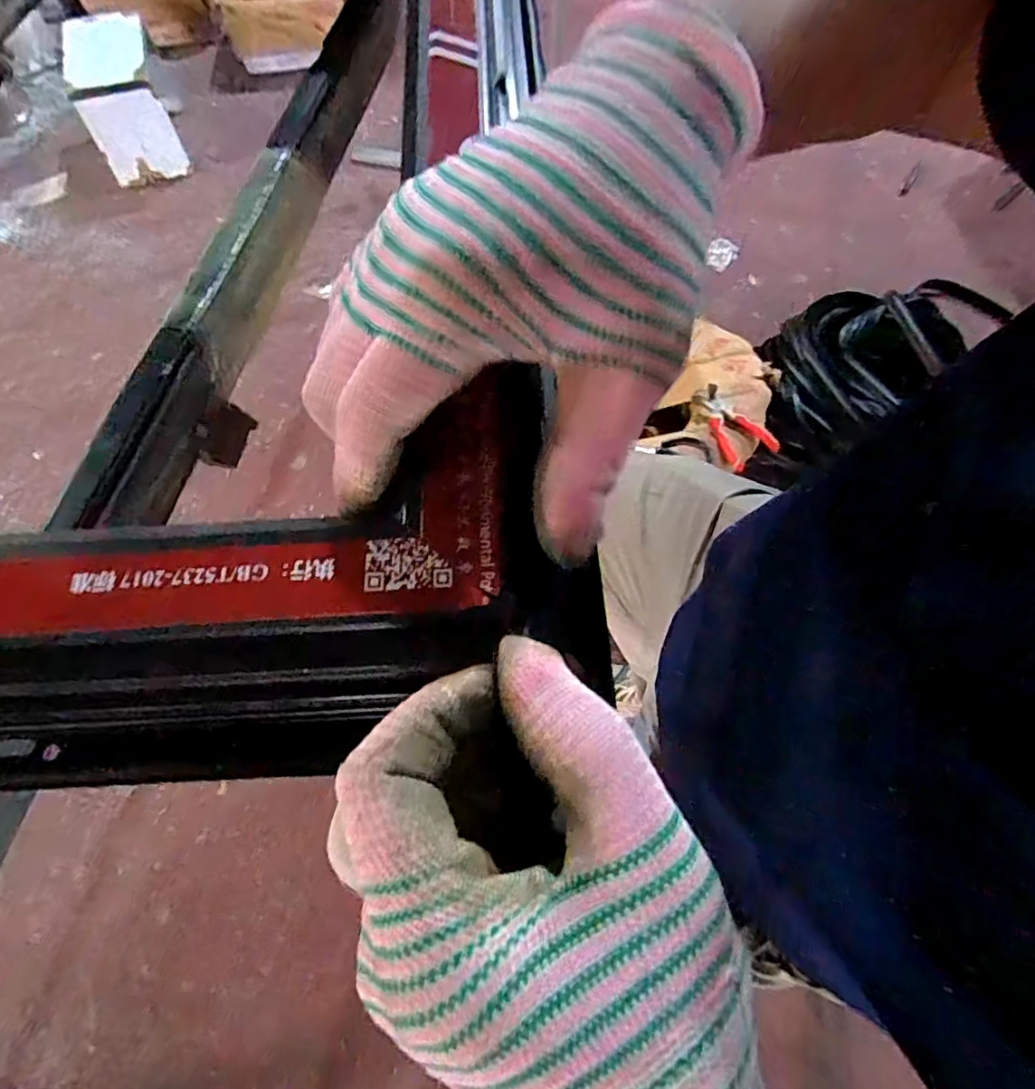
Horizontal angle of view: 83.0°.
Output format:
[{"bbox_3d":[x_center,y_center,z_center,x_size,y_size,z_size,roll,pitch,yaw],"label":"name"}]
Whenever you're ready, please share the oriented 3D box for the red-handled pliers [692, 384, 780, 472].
[{"bbox_3d":[0.398,-0.220,1.079,0.110,0.040,0.176,-22,68,-7],"label":"red-handled pliers"}]

